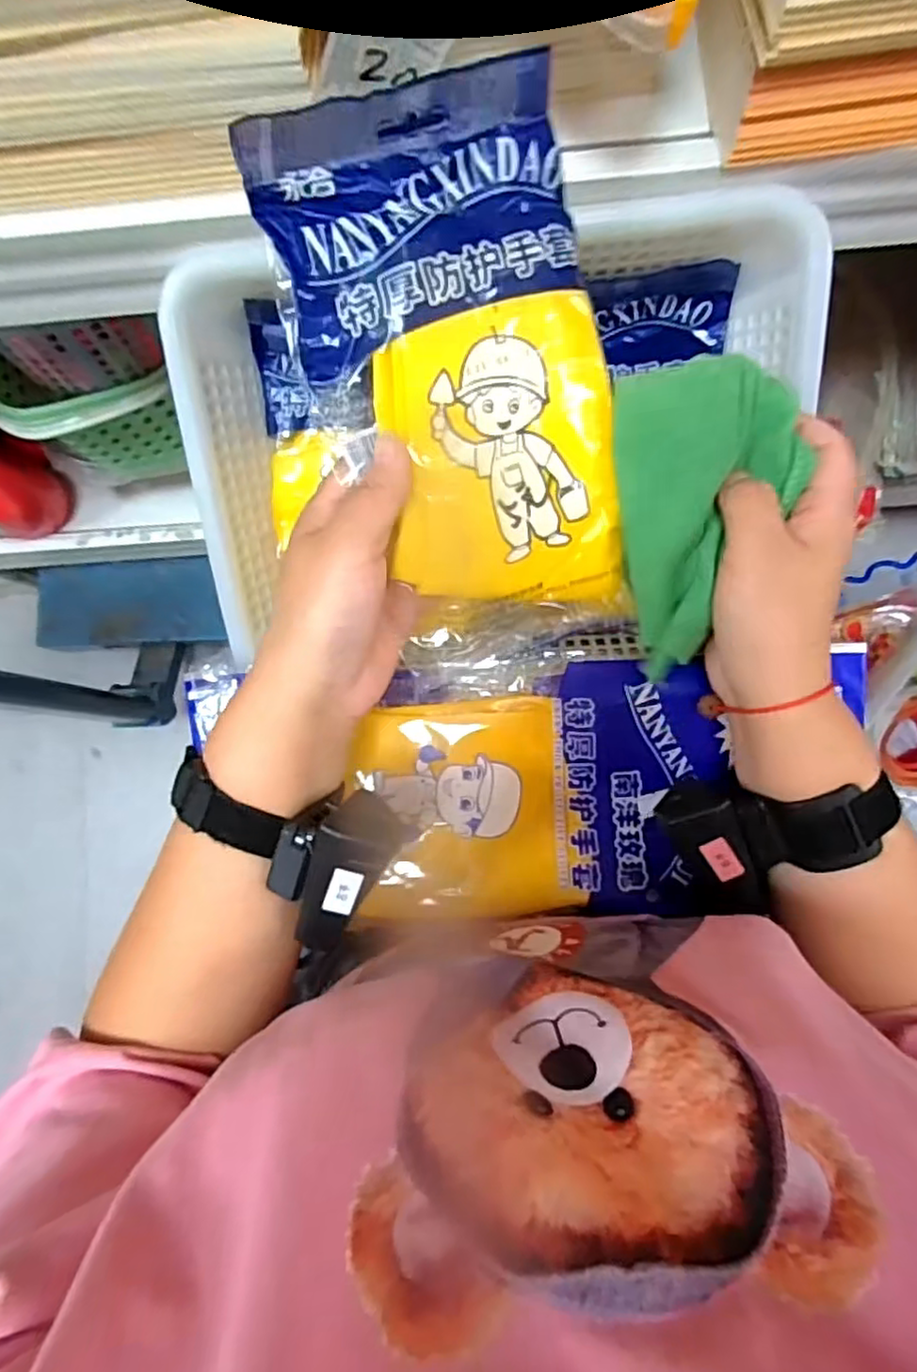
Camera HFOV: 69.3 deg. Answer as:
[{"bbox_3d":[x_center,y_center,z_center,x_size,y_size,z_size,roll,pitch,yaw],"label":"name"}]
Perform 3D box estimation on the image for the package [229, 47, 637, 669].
[{"bbox_3d":[0.007,-0.115,0.290,0.121,0.024,0.226,-18,114,-4],"label":"package"}]

